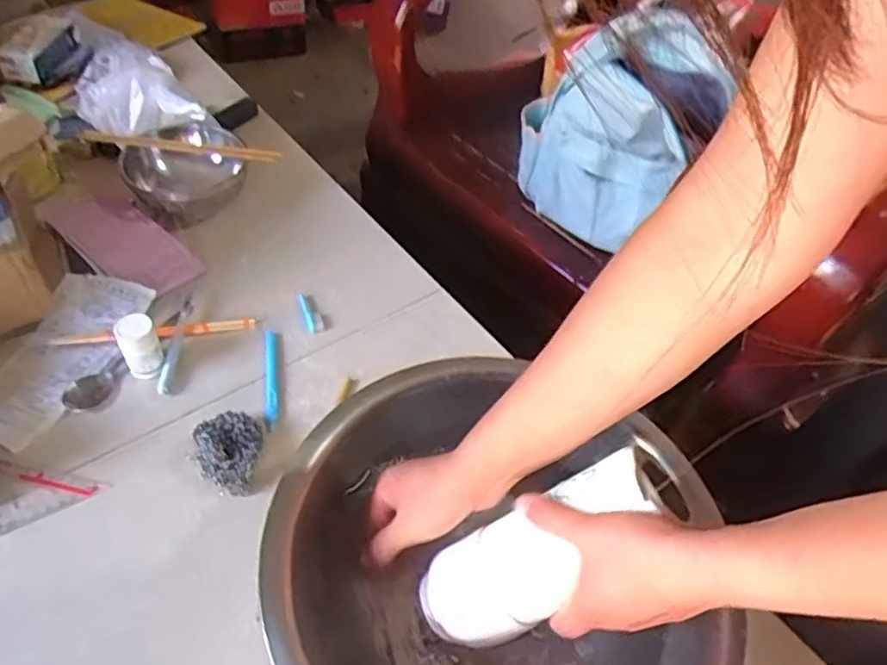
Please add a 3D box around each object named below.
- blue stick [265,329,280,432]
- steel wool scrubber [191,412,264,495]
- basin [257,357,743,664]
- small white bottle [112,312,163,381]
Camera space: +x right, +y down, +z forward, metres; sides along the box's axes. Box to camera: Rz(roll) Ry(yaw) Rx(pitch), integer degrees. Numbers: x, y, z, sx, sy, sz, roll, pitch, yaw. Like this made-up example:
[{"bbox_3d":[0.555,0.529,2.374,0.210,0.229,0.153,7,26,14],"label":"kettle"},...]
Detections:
[{"bbox_3d":[-0.171,0.043,0.643,0.013,0.008,0.119,-4,51,-10],"label":"blue stick"},{"bbox_3d":[-0.193,0.104,0.572,0.056,0.027,0.068,10,49,0],"label":"steel wool scrubber"},{"bbox_3d":[0.031,0.182,0.468,0.312,0.123,0.291,4,49,-5],"label":"basin"},{"bbox_3d":[-0.290,0.014,0.613,0.033,0.063,0.029,-21,56,-25],"label":"small white bottle"}]

